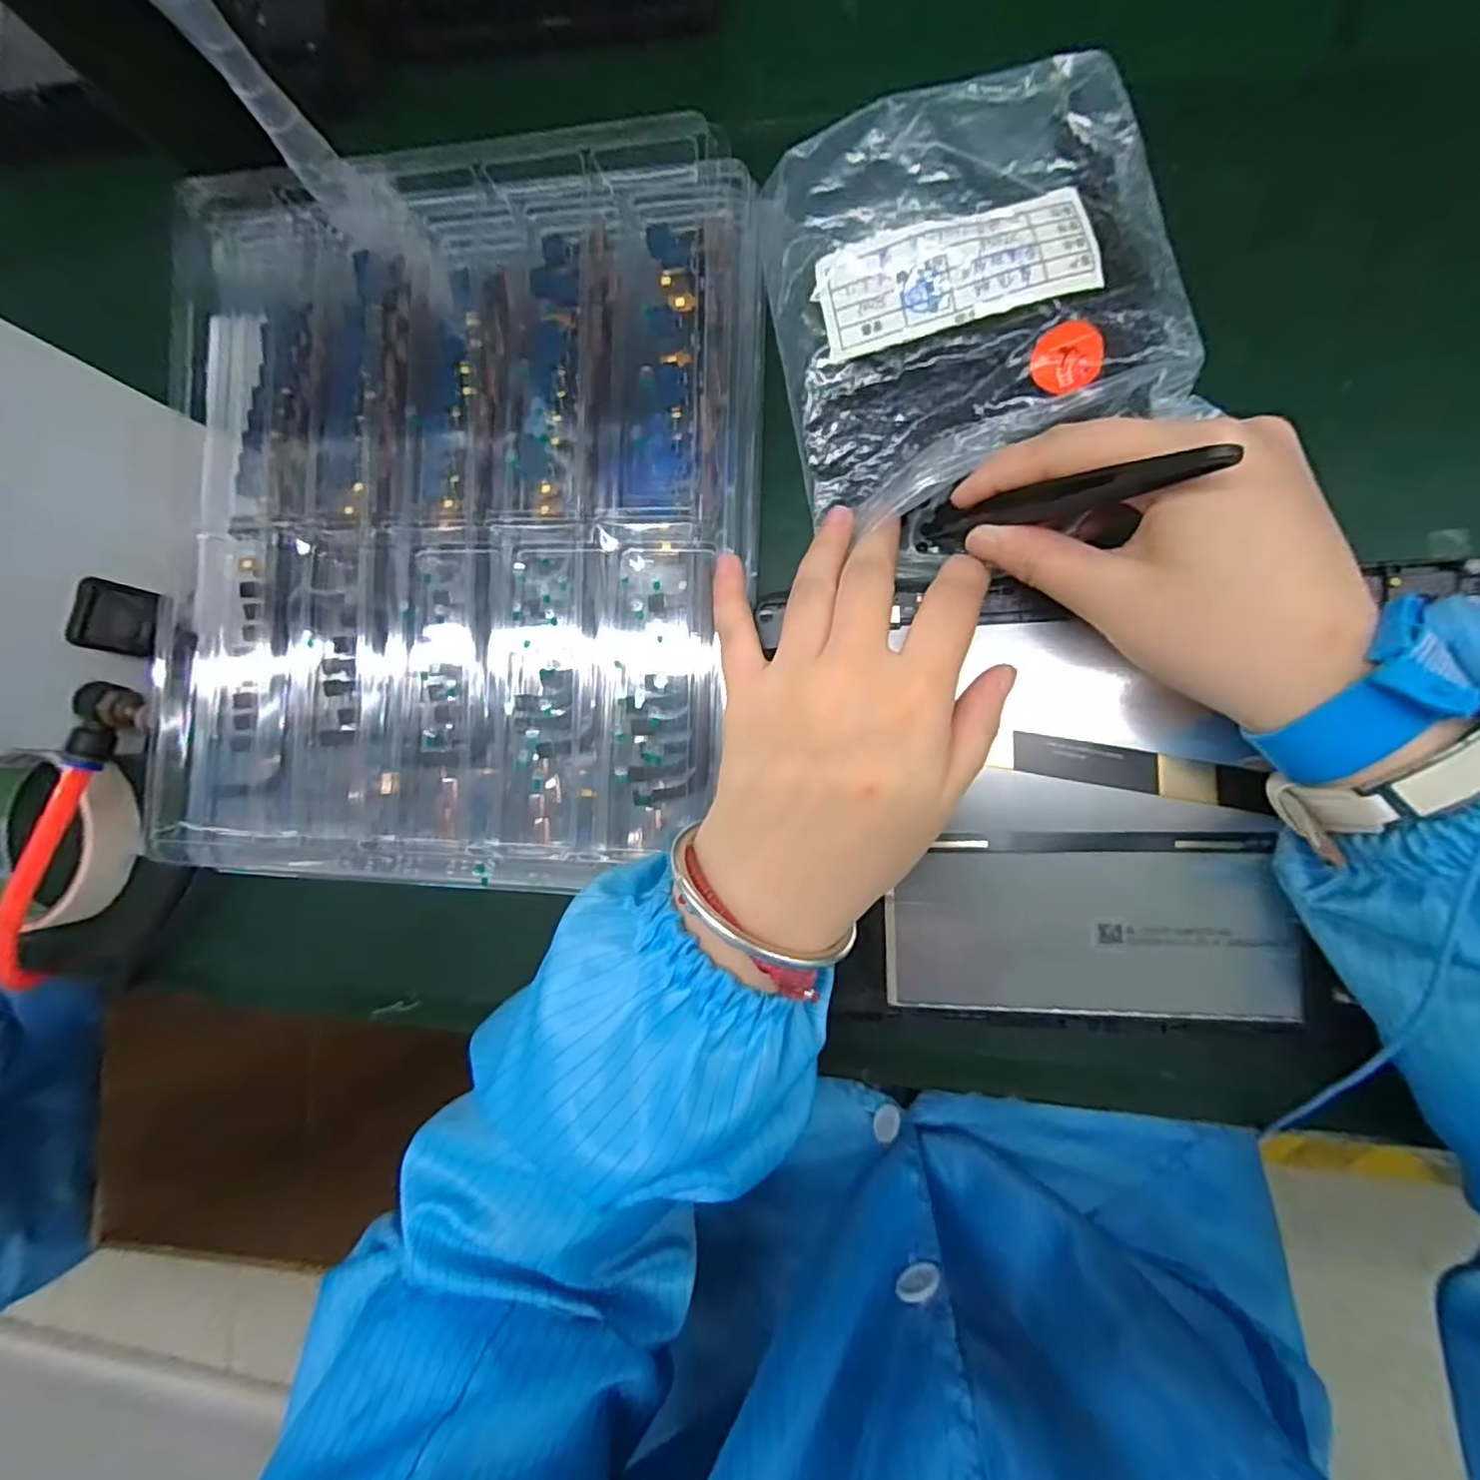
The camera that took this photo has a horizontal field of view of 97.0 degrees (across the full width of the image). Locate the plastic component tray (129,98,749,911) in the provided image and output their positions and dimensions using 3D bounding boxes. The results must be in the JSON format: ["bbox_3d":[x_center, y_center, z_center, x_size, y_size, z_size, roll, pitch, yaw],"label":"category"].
[{"bbox_3d":[-0.111,-0.082,0.252,0.224,0.046,0.266,3,85,6],"label":"plastic component tray"}]

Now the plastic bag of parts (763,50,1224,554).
[{"bbox_3d":[0.086,-0.156,0.245,0.137,0.026,0.149,-11,96,7],"label":"plastic bag of parts"}]

